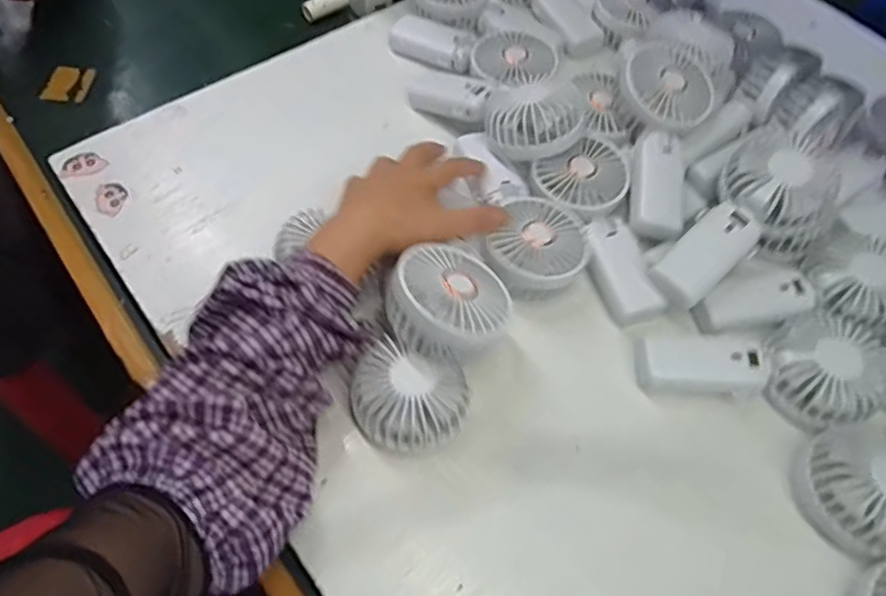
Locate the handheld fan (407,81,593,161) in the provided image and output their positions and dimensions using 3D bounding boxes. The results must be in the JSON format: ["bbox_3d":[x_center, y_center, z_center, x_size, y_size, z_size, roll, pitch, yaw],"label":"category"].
[{"bbox_3d":[0.043,-0.180,0.582,0.185,0.043,0.076,26,58,35],"label":"handheld fan"}]

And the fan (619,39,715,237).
[{"bbox_3d":[0.193,-0.137,0.551,0.079,0.031,0.176,8,74,2],"label":"fan"}]

